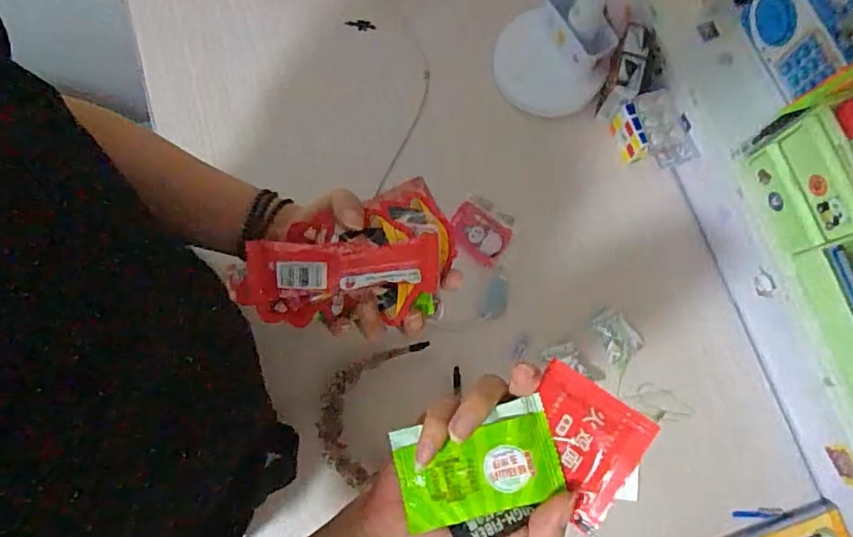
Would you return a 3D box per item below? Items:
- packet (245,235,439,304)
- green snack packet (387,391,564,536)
[{"bbox_3d":[-0.051,-0.001,0.351,0.118,0.015,0.032,-3,78,-6],"label":"packet"},{"bbox_3d":[0.026,0.104,0.291,0.083,0.018,0.051,-14,78,-2],"label":"green snack packet"}]

